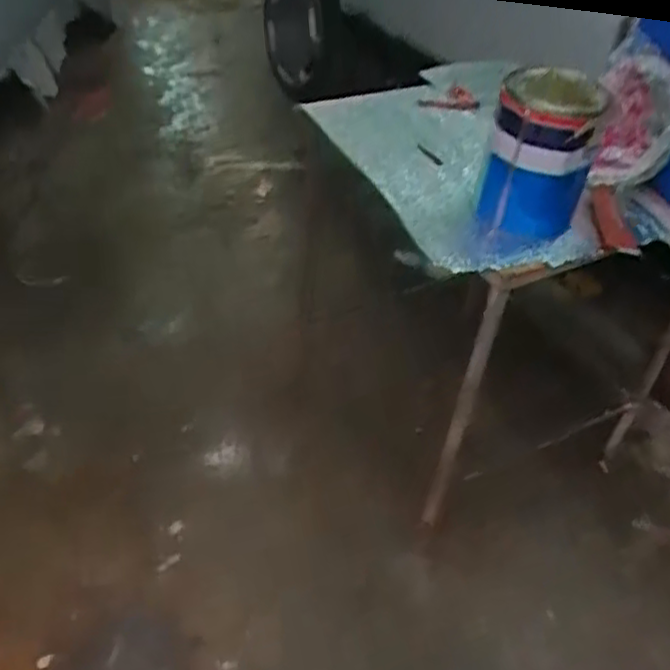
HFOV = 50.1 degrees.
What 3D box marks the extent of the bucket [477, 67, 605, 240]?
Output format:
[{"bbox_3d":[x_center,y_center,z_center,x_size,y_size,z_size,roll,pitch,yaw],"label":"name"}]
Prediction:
[{"bbox_3d":[0.295,-0.246,1.024,0.149,0.215,0.146,17,41,9],"label":"bucket"}]

